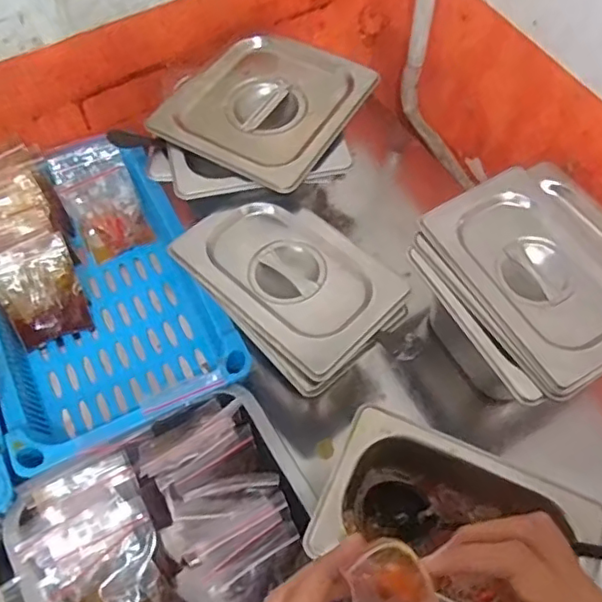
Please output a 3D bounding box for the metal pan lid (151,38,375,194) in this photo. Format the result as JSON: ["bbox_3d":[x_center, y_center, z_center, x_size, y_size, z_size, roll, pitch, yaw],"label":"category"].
[{"bbox_3d":[-0.032,-0.183,0.541,0.156,0.021,0.166,29,64,15],"label":"metal pan lid"}]

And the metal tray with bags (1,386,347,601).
[{"bbox_3d":[-0.063,0.223,0.403,0.205,0.085,0.297,-28,65,-15],"label":"metal tray with bags"}]

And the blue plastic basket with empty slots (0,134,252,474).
[{"bbox_3d":[-0.194,-0.008,0.543,0.195,0.063,0.291,-24,64,-14],"label":"blue plastic basket with empty slots"}]

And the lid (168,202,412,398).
[{"bbox_3d":[-0.008,-0.021,0.466,0.115,0.019,0.170,-38,68,-20],"label":"lid"}]

